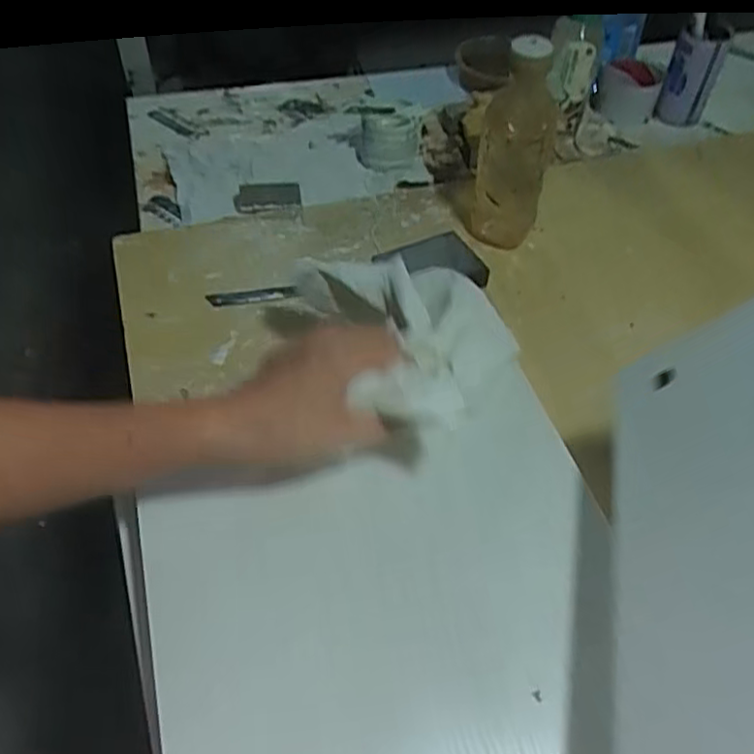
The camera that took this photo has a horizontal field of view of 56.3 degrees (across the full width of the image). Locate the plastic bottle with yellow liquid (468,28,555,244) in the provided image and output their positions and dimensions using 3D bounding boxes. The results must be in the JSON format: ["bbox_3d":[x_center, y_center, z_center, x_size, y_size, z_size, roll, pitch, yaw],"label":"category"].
[{"bbox_3d":[0.129,-0.213,0.656,0.064,0.194,0.071,11,50,7],"label":"plastic bottle with yellow liquid"}]

